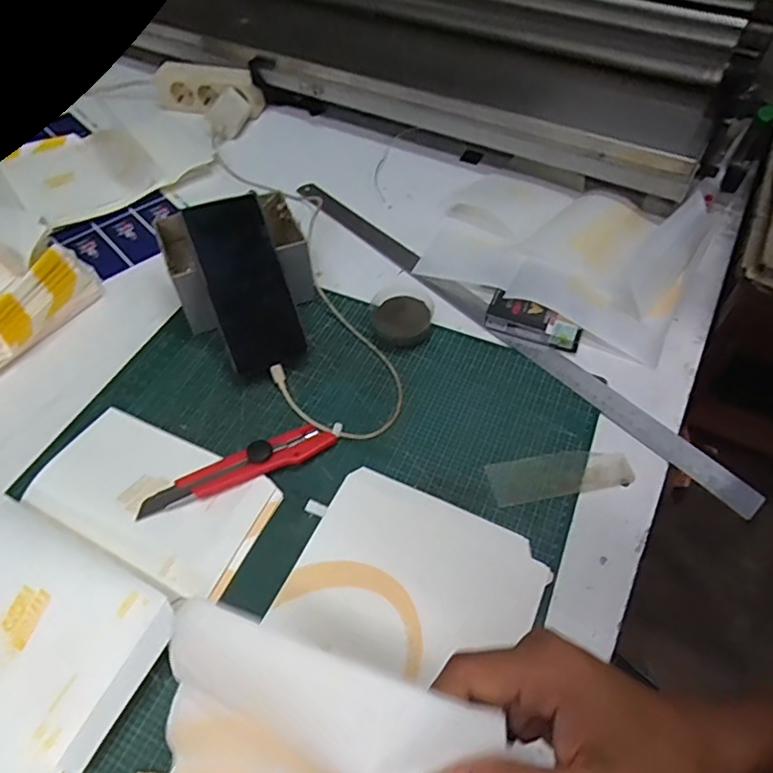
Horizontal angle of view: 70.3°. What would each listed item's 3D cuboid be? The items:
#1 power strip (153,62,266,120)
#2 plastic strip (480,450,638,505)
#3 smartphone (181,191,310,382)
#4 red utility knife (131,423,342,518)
[{"bbox_3d":[-0.283,-0.472,0.862,0.179,0.051,0.058,14,54,12],"label":"power strip"},{"bbox_3d":[0.149,0.073,0.470,0.122,0.004,0.038,-9,53,-5],"label":"plastic strip"},{"bbox_3d":[-0.131,-0.098,0.522,0.077,0.009,0.162,-21,98,-11],"label":"smartphone"},{"bbox_3d":[-0.124,0.070,0.467,0.164,0.018,0.034,-23,55,-15],"label":"red utility knife"}]

